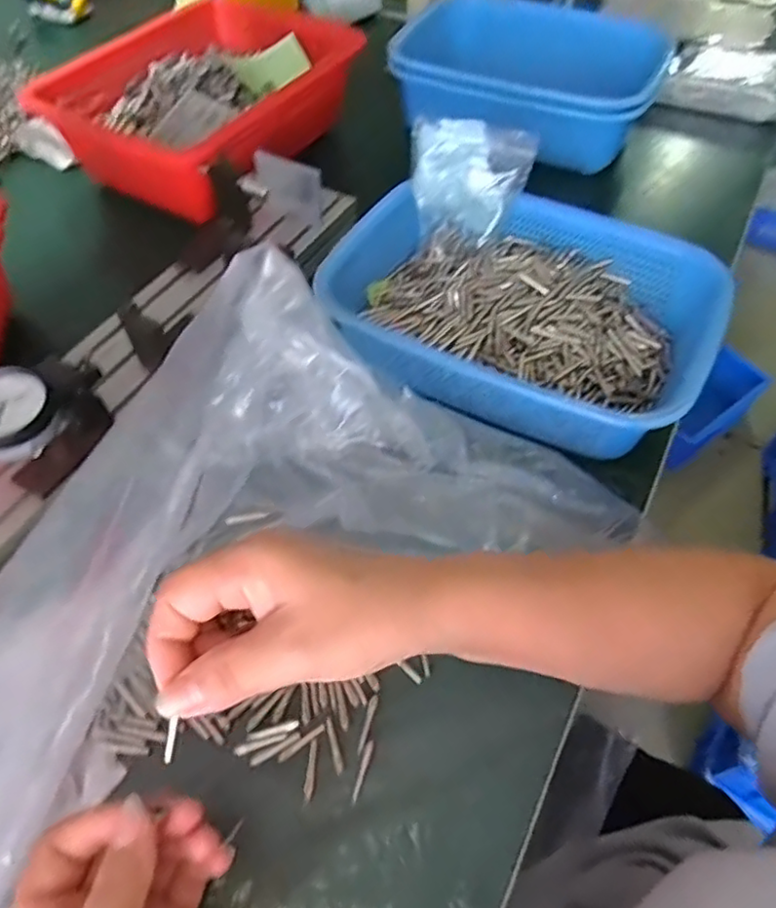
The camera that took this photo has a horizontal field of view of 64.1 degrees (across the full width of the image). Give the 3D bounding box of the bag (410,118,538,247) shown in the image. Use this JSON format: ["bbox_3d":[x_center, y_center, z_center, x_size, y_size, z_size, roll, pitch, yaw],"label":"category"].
[{"bbox_3d":[0.067,-0.223,0.518,0.095,0.091,0.034,7,55,2],"label":"bag"}]

